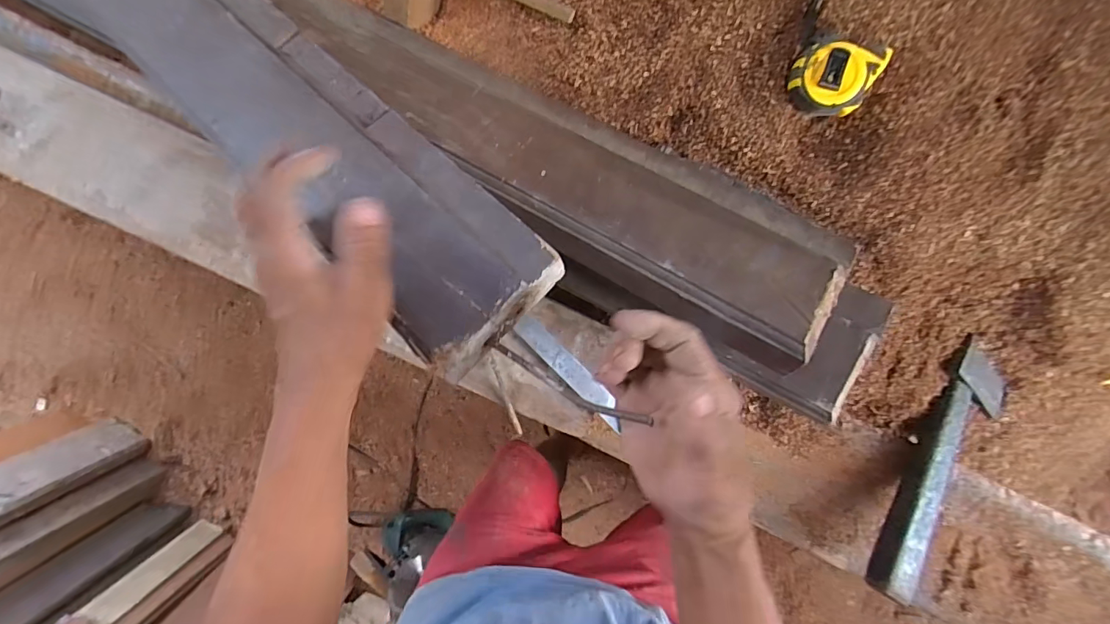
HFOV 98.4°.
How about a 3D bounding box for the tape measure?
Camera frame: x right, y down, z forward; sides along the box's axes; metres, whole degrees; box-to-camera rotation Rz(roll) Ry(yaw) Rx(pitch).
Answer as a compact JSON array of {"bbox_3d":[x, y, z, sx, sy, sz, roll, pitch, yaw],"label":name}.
[{"bbox_3d":[0.257,-0.216,0.446,0.070,0.035,0.055,20,97,4],"label":"tape measure"}]

